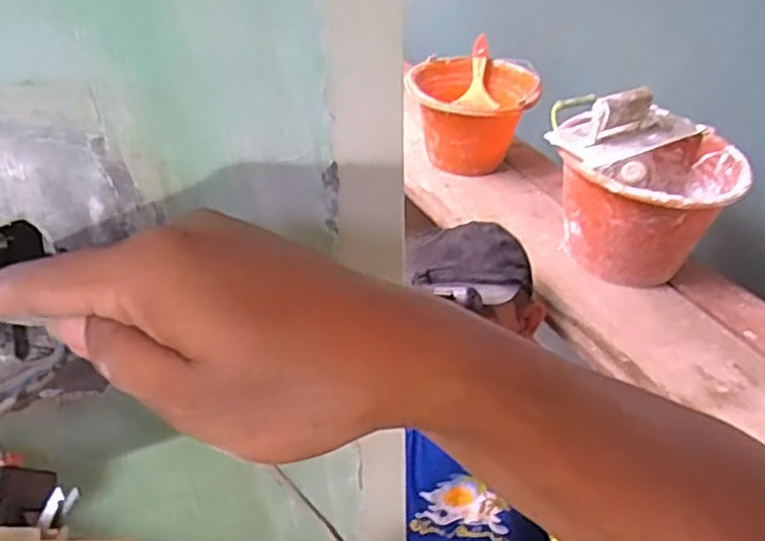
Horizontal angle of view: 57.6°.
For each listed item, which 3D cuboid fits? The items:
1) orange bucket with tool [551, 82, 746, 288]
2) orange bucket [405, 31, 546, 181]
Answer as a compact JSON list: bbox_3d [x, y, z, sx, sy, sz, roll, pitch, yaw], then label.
[{"bbox_3d":[0.416,-0.140,1.122,0.284,0.266,0.281,3,39,6],"label":"orange bucket with tool"},{"bbox_3d":[0.179,-0.302,1.381,0.251,0.183,0.251,-1,39,1],"label":"orange bucket"}]

